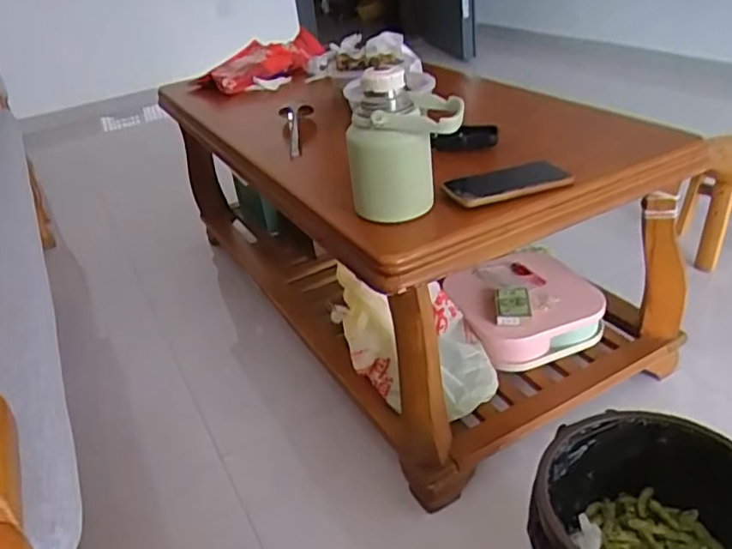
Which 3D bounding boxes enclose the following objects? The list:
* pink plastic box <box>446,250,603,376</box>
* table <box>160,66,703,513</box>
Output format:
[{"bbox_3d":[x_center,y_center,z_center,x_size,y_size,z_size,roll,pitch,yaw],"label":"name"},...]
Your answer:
[{"bbox_3d":[0.276,0.053,1.138,0.237,0.089,0.247,-15,32,-11],"label":"pink plastic box"},{"bbox_3d":[0.034,-0.124,1.280,0.524,0.438,1.173,-23,35,-24],"label":"table"}]

